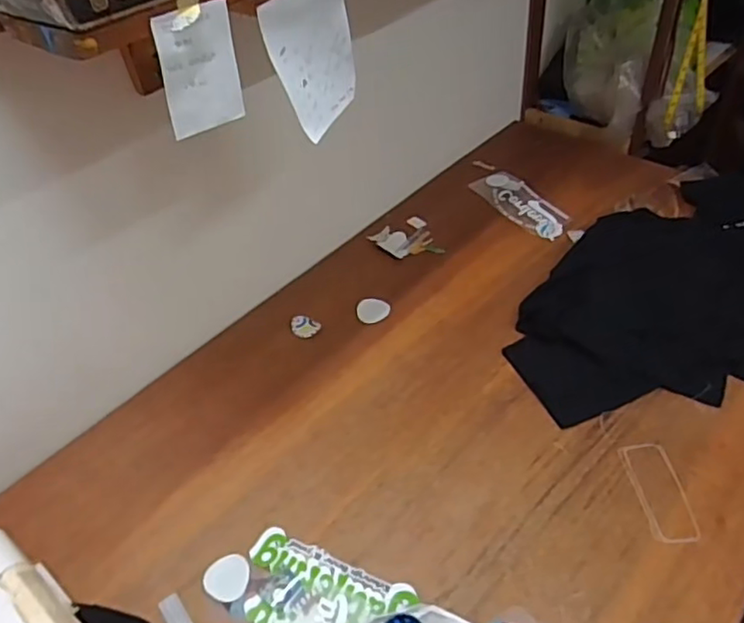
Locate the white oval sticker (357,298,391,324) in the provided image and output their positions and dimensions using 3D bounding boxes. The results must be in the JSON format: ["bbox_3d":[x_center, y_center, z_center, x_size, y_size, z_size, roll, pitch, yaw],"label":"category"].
[{"bbox_3d":[0.003,-0.002,1.173,0.060,0.004,0.060,-6,51,-1],"label":"white oval sticker"}]

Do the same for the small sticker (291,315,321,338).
[{"bbox_3d":[-0.126,0.028,1.152,0.056,0.006,0.044,24,56,22],"label":"small sticker"}]

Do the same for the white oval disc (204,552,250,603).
[{"bbox_3d":[-0.193,0.353,0.827,0.059,0.004,0.061,4,45,10],"label":"white oval disc"}]

